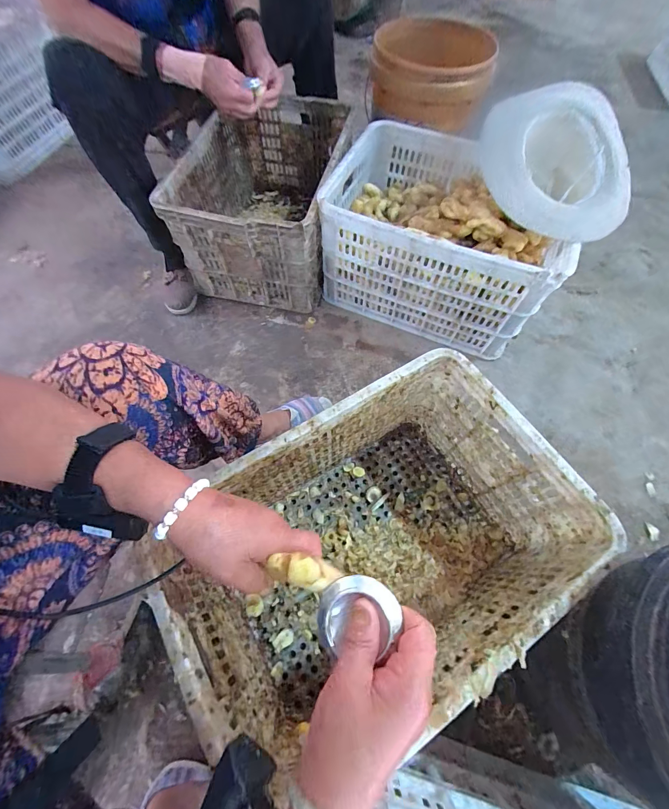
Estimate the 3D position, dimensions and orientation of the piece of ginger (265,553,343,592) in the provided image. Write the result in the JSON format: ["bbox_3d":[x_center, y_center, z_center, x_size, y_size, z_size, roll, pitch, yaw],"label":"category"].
[{"bbox_3d":[-0.023,0.131,0.261,0.054,0.021,0.022,6,63,3],"label":"piece of ginger"}]

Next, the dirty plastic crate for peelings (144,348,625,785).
[{"bbox_3d":[0.060,0.221,0.539,0.518,0.284,0.352,-28,67,-13],"label":"dirty plastic crate for peelings"}]

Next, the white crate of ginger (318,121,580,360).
[{"bbox_3d":[0.261,-0.410,0.851,0.509,0.285,0.378,19,65,9],"label":"white crate of ginger"}]

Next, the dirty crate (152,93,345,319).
[{"bbox_3d":[-0.175,-0.559,0.932,0.358,0.280,0.548,9,64,4],"label":"dirty crate"}]

